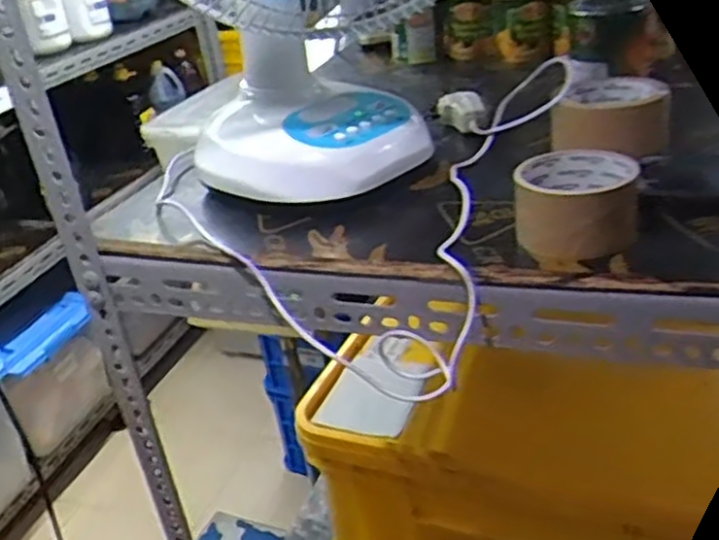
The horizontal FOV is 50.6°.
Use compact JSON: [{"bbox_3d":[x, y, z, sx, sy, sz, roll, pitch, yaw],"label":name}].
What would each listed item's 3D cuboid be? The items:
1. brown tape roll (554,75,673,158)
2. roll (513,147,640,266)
[{"bbox_3d":[0.224,-0.130,0.664,0.087,0.055,0.080,-6,28,3],"label":"brown tape roll"},{"bbox_3d":[0.151,-0.046,0.528,0.079,0.048,0.087,2,29,19],"label":"roll"}]

